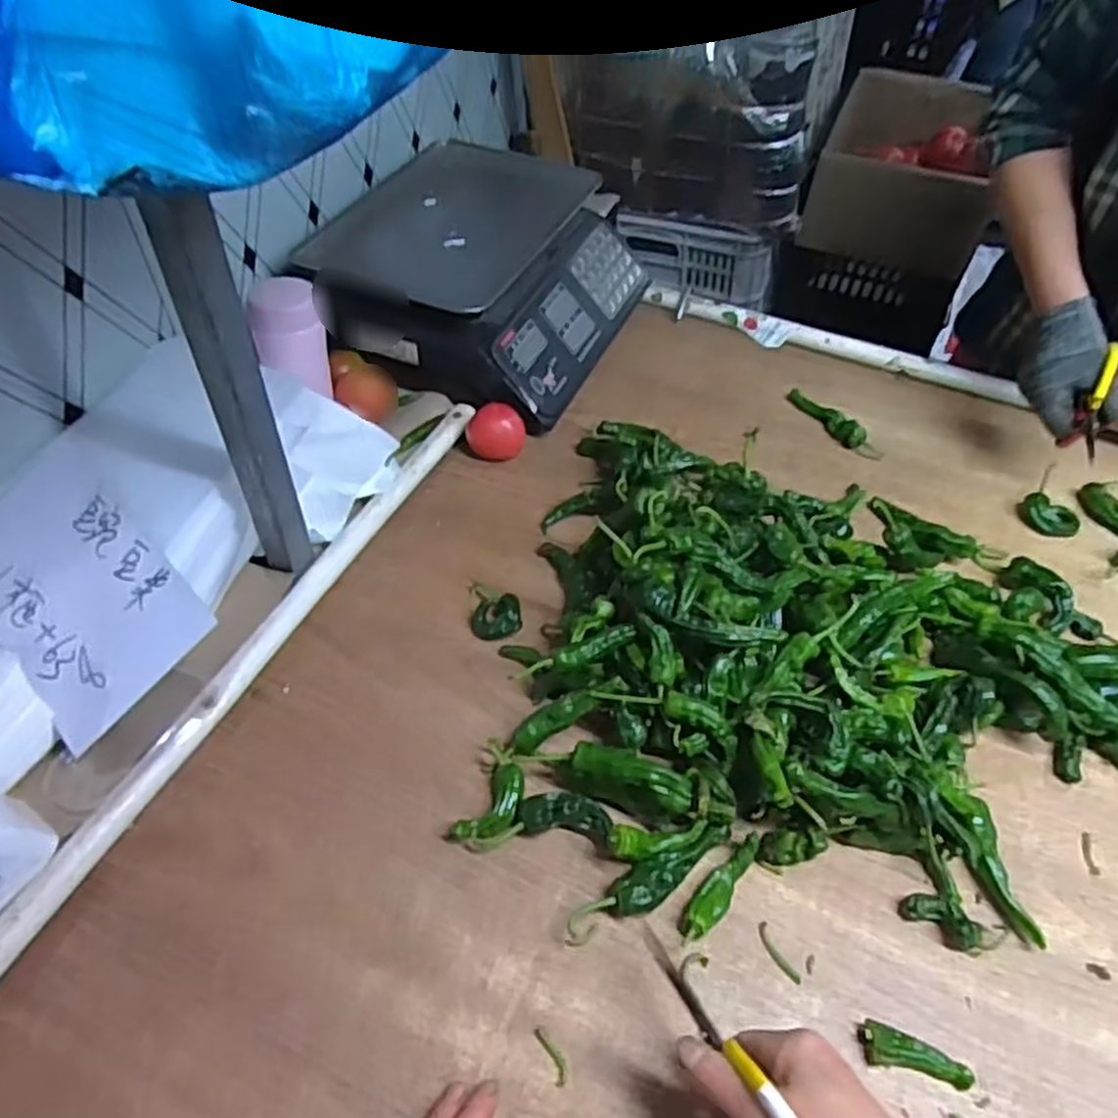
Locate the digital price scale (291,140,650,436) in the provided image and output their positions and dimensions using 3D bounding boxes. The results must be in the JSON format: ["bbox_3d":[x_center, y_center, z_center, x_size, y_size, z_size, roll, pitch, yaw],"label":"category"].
[{"bbox_3d":[-0.087,-0.334,0.911,0.311,0.132,0.364,20,52,13],"label":"digital price scale"}]

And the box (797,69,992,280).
[{"bbox_3d":[0.661,-0.761,1.503,0.312,0.177,0.415,16,51,11],"label":"box"}]

